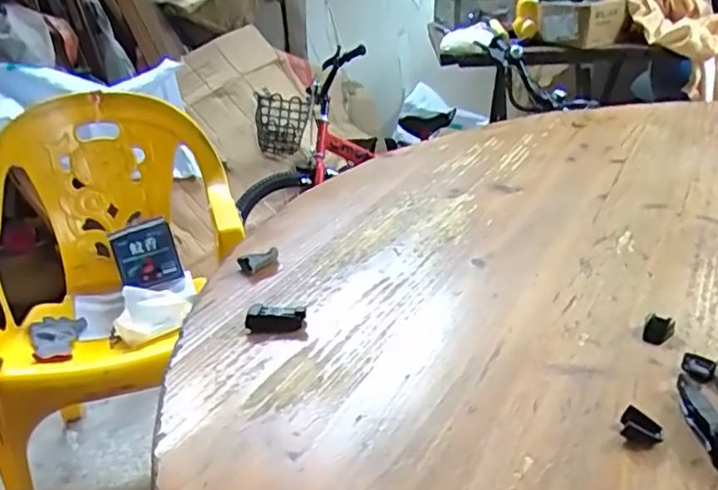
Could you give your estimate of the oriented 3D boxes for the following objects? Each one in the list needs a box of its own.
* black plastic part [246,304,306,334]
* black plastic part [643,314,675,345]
[{"bbox_3d":[-0.066,0.057,0.493,0.046,0.011,0.020,2,25,10],"label":"black plastic part"},{"bbox_3d":[0.212,0.060,0.449,0.017,0.012,0.023,13,29,31],"label":"black plastic part"}]

